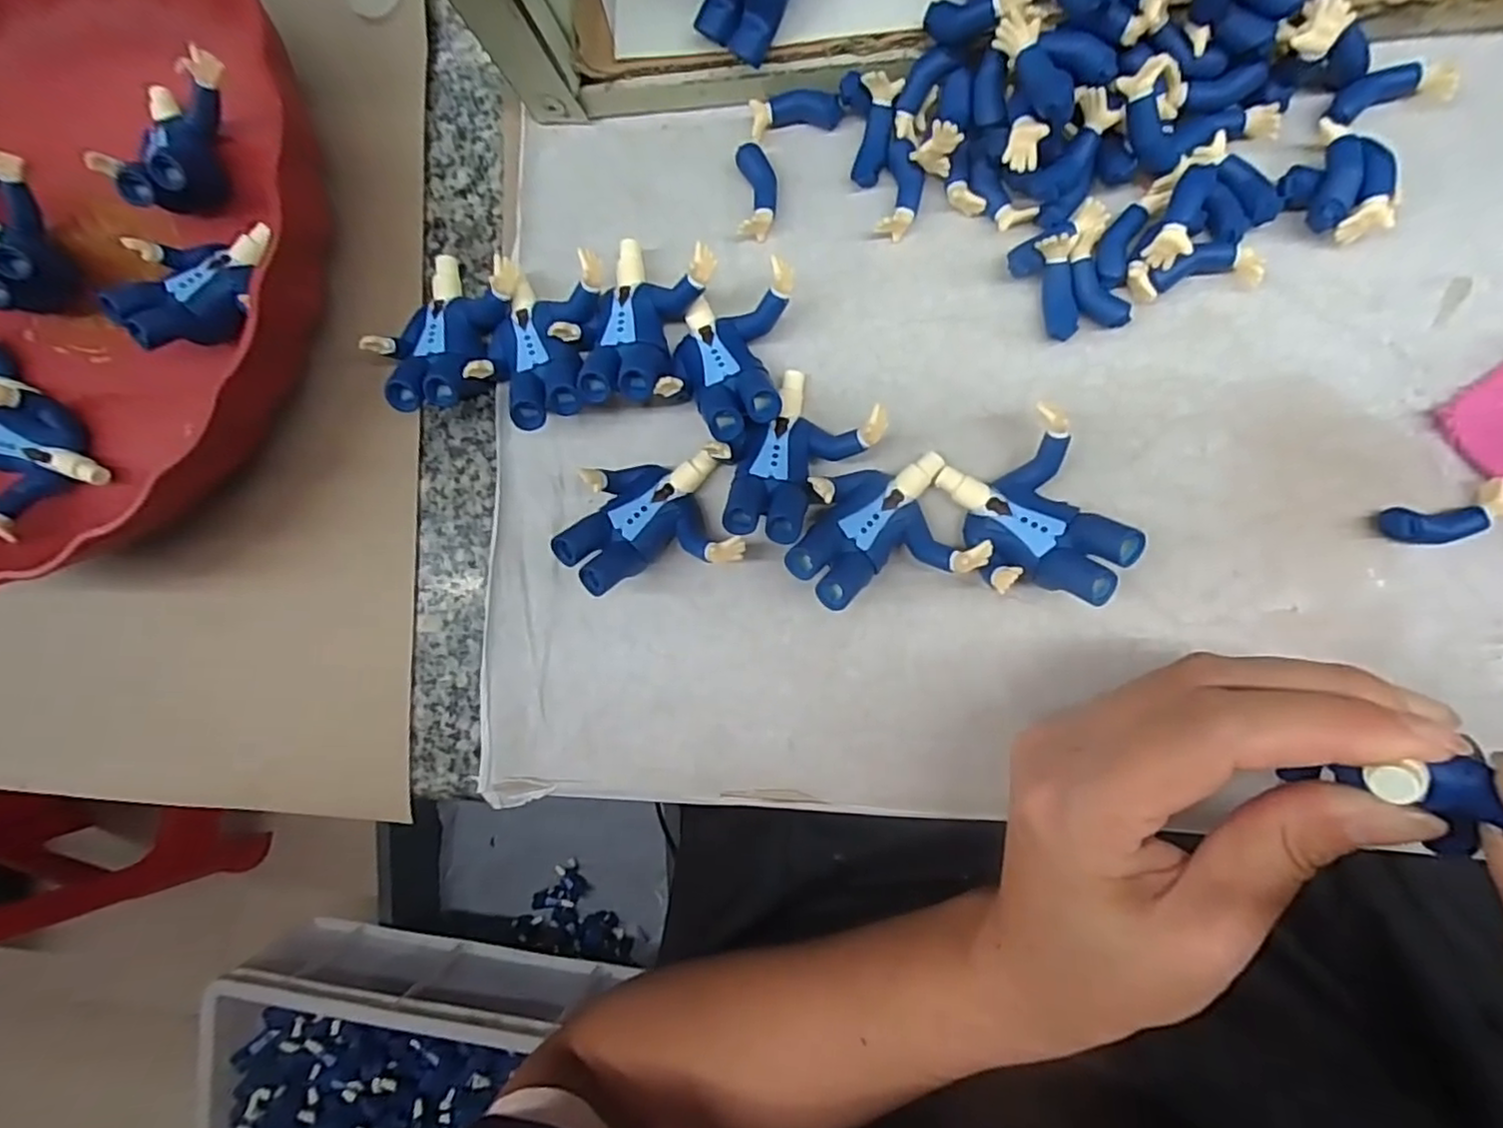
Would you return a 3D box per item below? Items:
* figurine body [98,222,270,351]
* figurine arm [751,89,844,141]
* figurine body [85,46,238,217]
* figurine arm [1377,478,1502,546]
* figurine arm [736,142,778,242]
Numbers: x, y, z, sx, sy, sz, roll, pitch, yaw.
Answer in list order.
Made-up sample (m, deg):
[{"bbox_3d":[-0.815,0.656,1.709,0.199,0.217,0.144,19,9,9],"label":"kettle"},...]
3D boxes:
[{"bbox_3d":[-0.192,-0.097,0.231,0.028,0.029,0.050,12,92,9],"label":"figurine body"},{"bbox_3d":[0.014,-0.143,0.214,0.028,0.007,0.011,-5,89,9],"label":"figurine arm"},{"bbox_3d":[-0.202,-0.148,0.234,0.035,0.028,0.054,14,92,9],"label":"figurine body"},{"bbox_3d":[0.191,-0.013,0.185,0.029,0.011,0.013,-18,87,9],"label":"figurine arm"},{"bbox_3d":[0.002,-0.120,0.217,0.012,0.009,0.029,-3,89,9],"label":"figurine arm"}]

